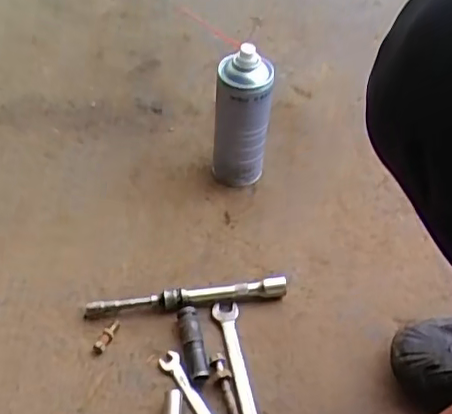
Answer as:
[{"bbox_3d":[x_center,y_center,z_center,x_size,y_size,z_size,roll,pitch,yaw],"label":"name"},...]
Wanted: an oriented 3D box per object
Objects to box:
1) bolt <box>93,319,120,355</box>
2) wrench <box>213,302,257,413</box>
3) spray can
[{"bbox_3d":[-0.124,0.135,0.620,0.013,0.006,0.041,19,49,13],"label":"bolt"},{"bbox_3d":[0.015,0.169,0.597,0.024,0.004,0.175,-6,48,-9],"label":"wrench"},{"bbox_3d":[0.019,-0.101,0.718,0.064,0.183,0.058,3,48,-1],"label":"spray can"}]

